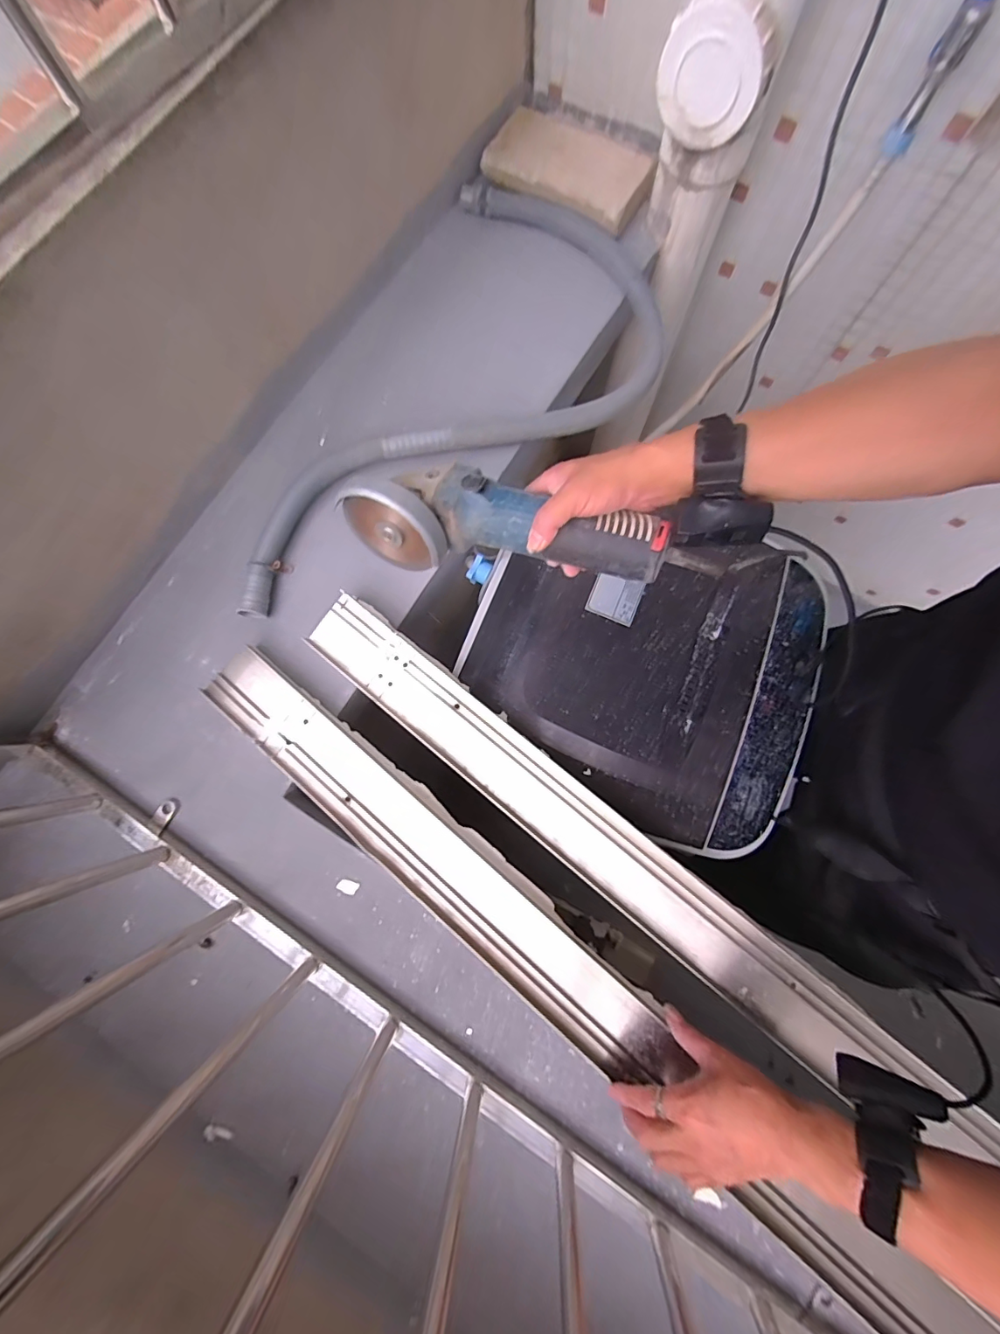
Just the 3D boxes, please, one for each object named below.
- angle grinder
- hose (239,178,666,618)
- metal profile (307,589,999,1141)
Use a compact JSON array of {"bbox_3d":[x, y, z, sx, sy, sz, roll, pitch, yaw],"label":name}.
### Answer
[{"bbox_3d":[-0.001,-0.133,0.445,0.287,0.089,0.084,12,76,11],"label":"angle grinder"},{"bbox_3d":[-0.116,-0.419,0.686,0.696,0.053,0.441,-29,78,-7],"label":"hose"},{"bbox_3d":[0.113,0.190,0.540,0.835,0.038,0.086,38,79,9],"label":"metal profile"}]

